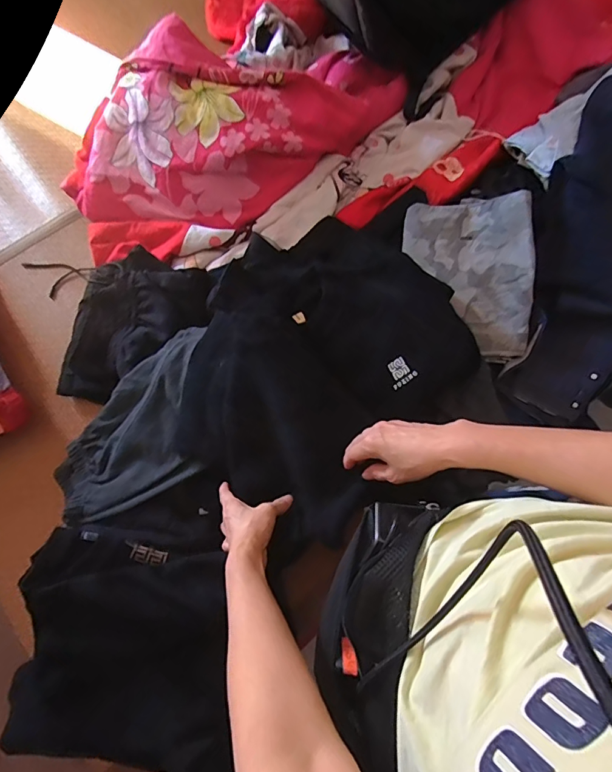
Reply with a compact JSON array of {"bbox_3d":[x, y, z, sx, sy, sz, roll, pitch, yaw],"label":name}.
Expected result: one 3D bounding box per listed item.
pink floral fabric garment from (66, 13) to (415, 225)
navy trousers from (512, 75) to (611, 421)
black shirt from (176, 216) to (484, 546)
[{"bbox_3d":[-0.115,-0.455,0.762,0.652,0.178,0.254,-25,77,-4],"label":"pink floral fabric garment"},{"bbox_3d":[0.521,-0.273,0.730,0.254,0.109,0.658,21,93,7],"label":"navy trousers"},{"bbox_3d":[0.020,-0.053,0.624,0.360,0.134,0.445,35,80,10],"label":"black shirt"}]

